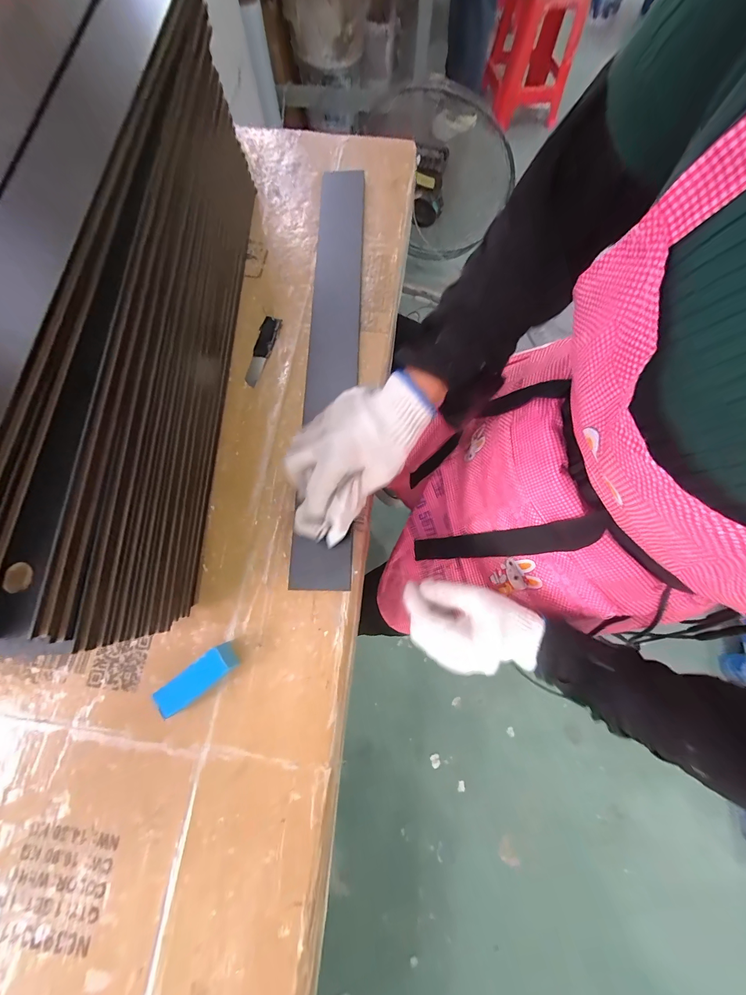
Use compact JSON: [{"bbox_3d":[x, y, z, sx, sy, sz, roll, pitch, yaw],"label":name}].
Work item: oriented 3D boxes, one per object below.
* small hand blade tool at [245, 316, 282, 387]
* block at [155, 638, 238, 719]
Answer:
[{"bbox_3d":[-0.142,-0.190,0.424,0.027,0.008,0.101,12,73,3],"label":"small hand blade tool"},{"bbox_3d":[-0.156,0.164,0.301,0.071,0.025,0.026,-37,76,-11],"label":"block"}]

